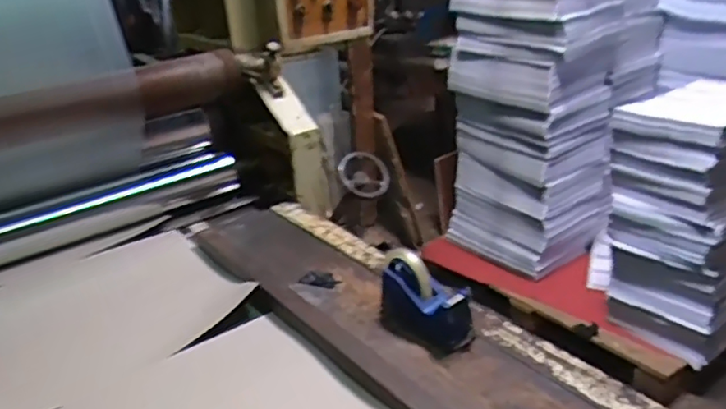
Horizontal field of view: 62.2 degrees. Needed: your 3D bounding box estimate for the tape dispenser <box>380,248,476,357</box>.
[{"bbox_3d":[0.092,0.152,0.936,0.063,0.123,0.164,-25,31,-37],"label":"tape dispenser"}]

